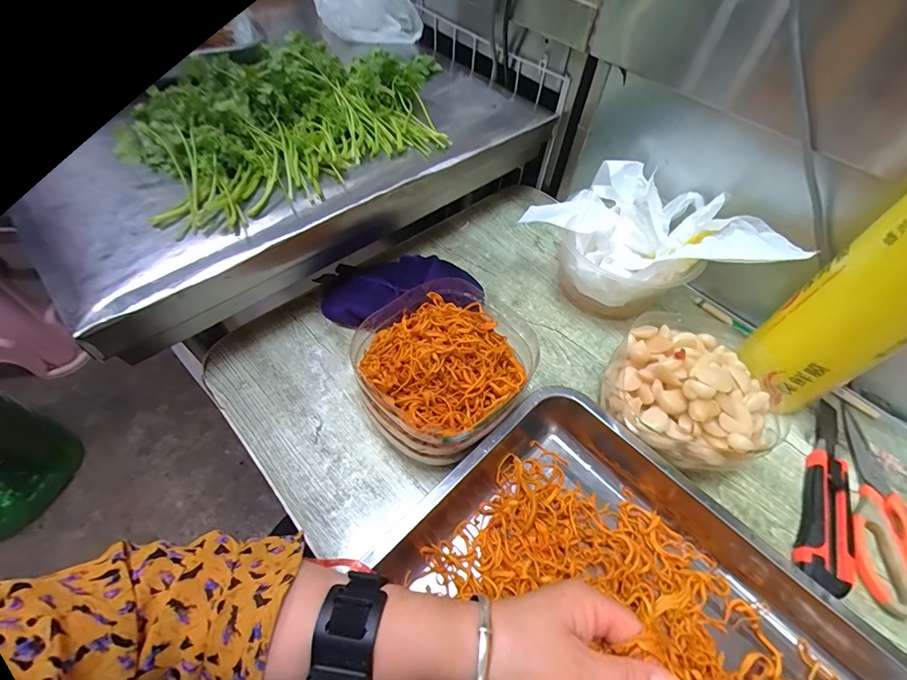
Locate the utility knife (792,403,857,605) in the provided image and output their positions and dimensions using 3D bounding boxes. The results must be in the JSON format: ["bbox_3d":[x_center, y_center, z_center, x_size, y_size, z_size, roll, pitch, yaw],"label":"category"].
[{"bbox_3d":[0.363,0.145,0.392,0.042,0.018,0.197,32,58,16],"label":"utility knife"}]

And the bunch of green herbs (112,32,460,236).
[{"bbox_3d":[-0.157,-0.264,0.464,0.382,0.082,0.216,-31,63,-24],"label":"bunch of green herbs"}]

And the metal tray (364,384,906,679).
[{"bbox_3d":[0.139,0.237,0.288,0.317,0.050,0.384,-37,66,-26],"label":"metal tray"}]

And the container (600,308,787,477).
[{"bbox_3d":[0.235,0.046,0.406,0.152,0.088,0.154,3,55,-4],"label":"container"}]

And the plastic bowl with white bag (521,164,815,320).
[{"bbox_3d":[0.219,-0.103,0.482,0.147,0.139,0.232,-36,65,-26],"label":"plastic bowl with white bag"}]

